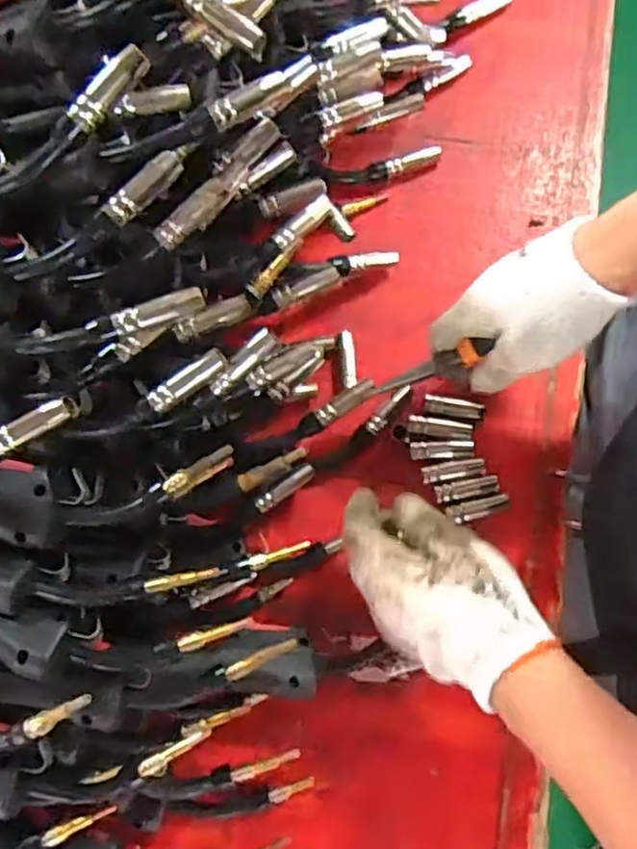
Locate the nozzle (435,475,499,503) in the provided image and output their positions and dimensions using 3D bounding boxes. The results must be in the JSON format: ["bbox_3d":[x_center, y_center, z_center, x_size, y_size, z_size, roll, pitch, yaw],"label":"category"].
[{"bbox_3d":[0.123,0.054,0.562,0.050,0.016,0.015,-10,80,-1],"label":"nozzle"}]

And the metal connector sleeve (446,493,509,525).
[{"bbox_3d":[0.131,0.069,0.559,0.050,0.018,0.015,-17,80,-2],"label":"metal connector sleeve"}]

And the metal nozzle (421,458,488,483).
[{"bbox_3d":[0.113,0.039,0.565,0.053,0.010,0.015,-10,80,0],"label":"metal nozzle"}]

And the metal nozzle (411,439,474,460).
[{"bbox_3d":[0.104,0.021,0.567,0.052,0.008,0.015,-3,80,1],"label":"metal nozzle"}]

